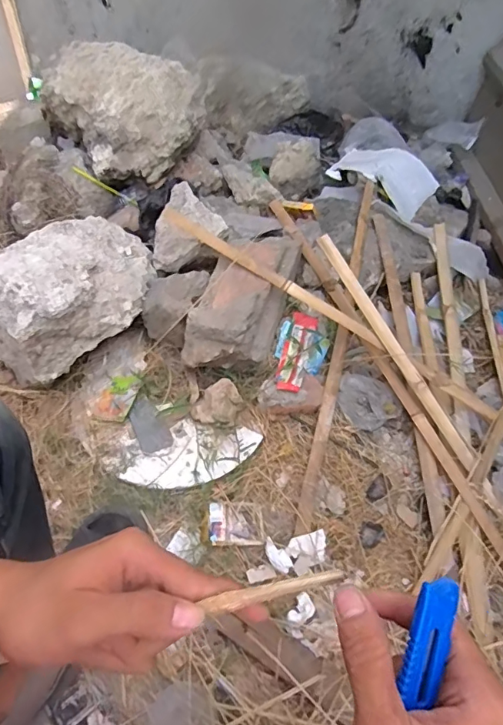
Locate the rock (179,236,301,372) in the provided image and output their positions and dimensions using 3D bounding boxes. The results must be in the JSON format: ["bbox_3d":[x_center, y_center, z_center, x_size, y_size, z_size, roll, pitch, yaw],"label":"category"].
[{"bbox_3d":[-0.012,-0.129,0.959,0.150,0.102,0.331,20,55,8],"label":"rock"}]

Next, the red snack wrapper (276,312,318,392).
[{"bbox_3d":[0.092,-0.021,0.991,0.051,0.029,0.211,16,54,6],"label":"red snack wrapper"}]

